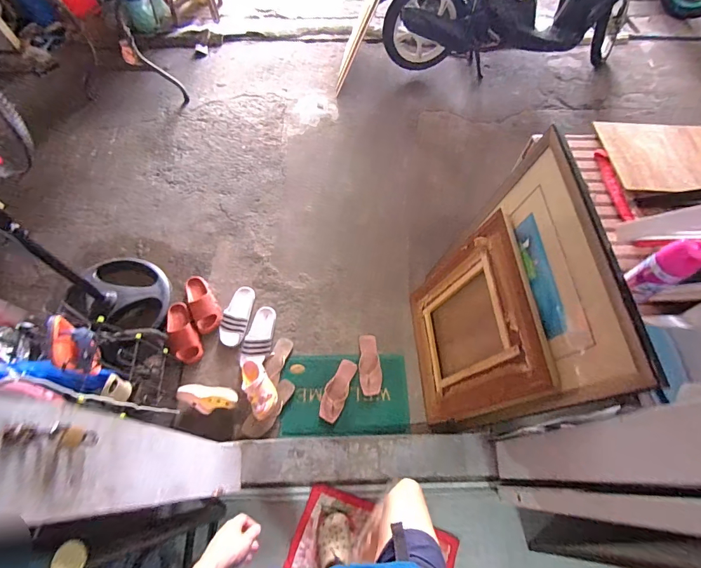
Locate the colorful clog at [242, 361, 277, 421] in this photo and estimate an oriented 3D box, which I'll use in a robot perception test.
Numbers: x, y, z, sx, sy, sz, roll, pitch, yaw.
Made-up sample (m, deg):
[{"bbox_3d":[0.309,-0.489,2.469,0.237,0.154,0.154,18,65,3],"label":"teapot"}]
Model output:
[{"bbox_3d":[-0.354,0.396,1.416,0.106,0.079,0.237,-26,65,-14],"label":"colorful clog"}]

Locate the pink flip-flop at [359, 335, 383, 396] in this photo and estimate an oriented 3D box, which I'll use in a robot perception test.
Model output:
[{"bbox_3d":[0.078,0.319,1.487,0.087,0.032,0.244,-3,61,-2],"label":"pink flip-flop"}]

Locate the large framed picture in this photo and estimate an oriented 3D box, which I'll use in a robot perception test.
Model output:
[{"bbox_3d":[0.432,0.085,1.167,0.070,0.851,0.645,5,61,-17],"label":"large framed picture"}]

